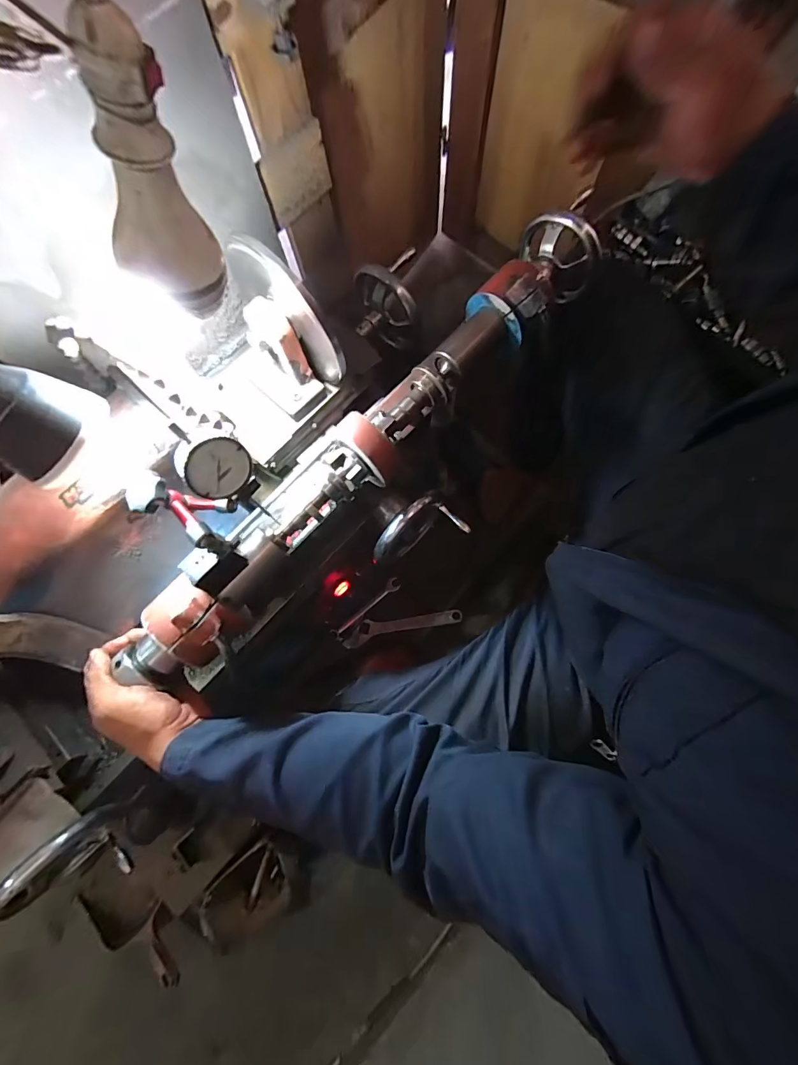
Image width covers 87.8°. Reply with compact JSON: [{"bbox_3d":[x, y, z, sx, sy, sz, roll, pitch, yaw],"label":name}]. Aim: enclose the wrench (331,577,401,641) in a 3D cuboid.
[{"bbox_3d":[-0.074,0.175,0.967,0.191,0.008,0.030,-39,104,-13],"label":"wrench"}]

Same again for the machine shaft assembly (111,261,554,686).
[{"bbox_3d":[-0.055,-0.076,0.442,0.078,0.085,0.580,41,80,12],"label":"machine shaft assembly"}]

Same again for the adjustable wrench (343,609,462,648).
[{"bbox_3d":[0.008,0.211,0.959,0.270,0.023,0.050,-13,75,-2],"label":"adjustable wrench"}]

